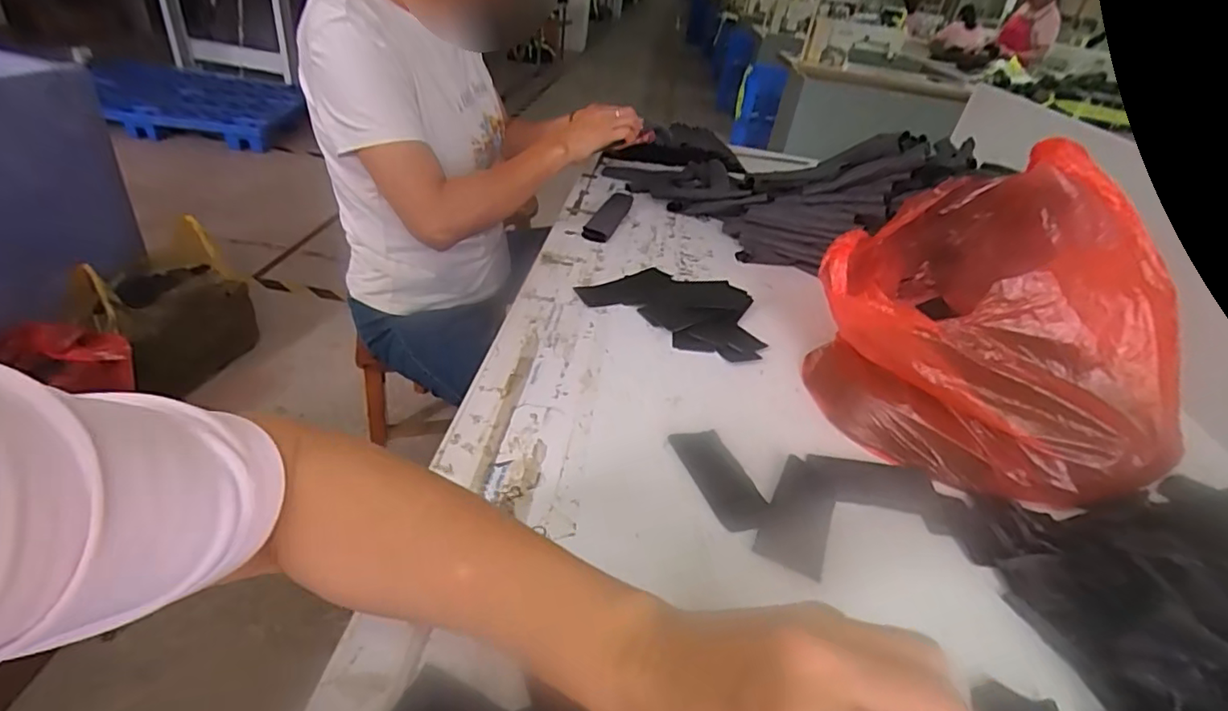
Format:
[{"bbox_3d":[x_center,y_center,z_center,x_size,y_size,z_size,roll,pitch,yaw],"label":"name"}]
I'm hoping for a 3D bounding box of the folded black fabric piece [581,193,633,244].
[{"bbox_3d":[-0.008,-0.248,1.020,0.049,0.013,0.220,15,35,7],"label":"folded black fabric piece"}]

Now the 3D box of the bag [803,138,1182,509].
[{"bbox_3d":[0.396,-0.084,0.648,0.310,0.250,0.408,17,35,11],"label":"bag"}]

